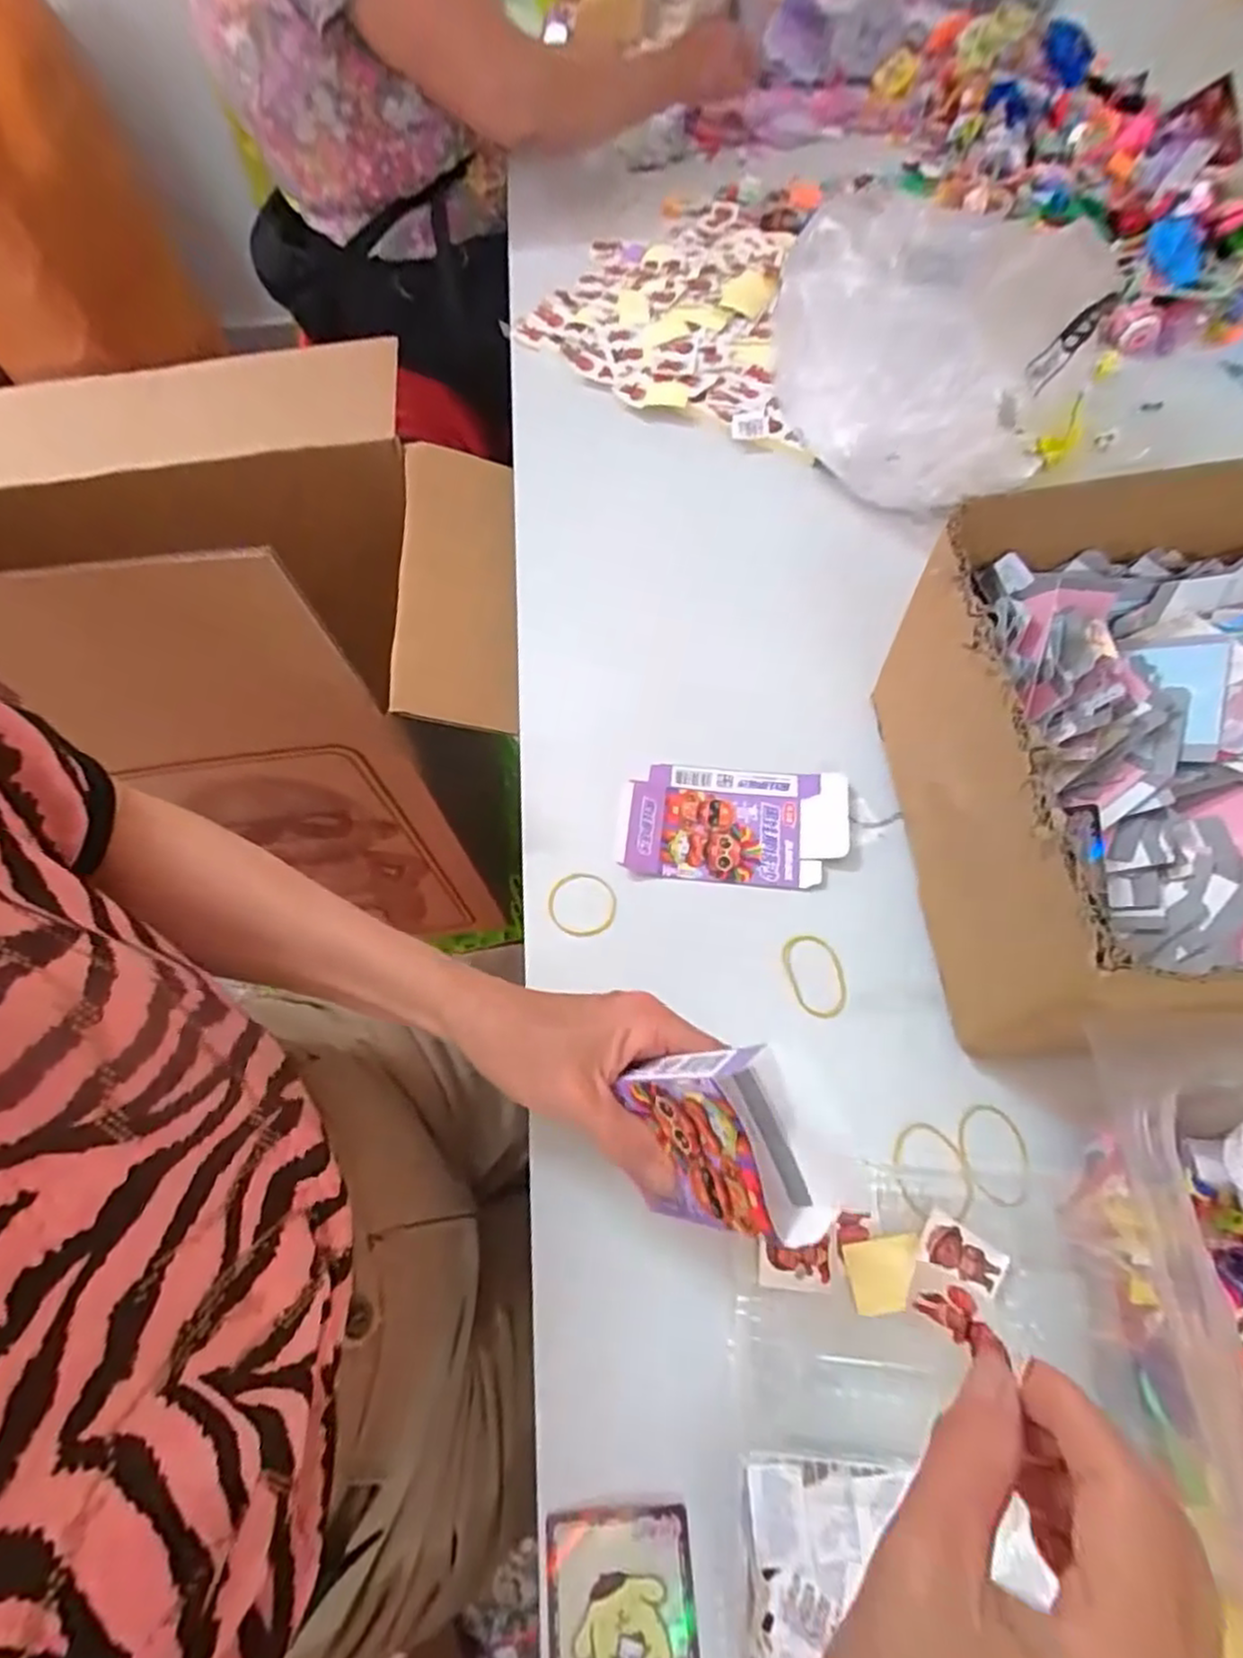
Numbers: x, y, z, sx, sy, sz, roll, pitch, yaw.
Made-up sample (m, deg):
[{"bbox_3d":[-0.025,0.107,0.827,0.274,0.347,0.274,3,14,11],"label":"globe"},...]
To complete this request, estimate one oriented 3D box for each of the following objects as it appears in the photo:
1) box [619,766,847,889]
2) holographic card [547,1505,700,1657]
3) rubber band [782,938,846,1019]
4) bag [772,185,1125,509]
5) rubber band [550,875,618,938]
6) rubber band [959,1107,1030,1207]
[{"bbox_3d":[0.074,-0.004,0.477,0.146,0.008,0.085,6,65,4],"label":"box"},{"bbox_3d":[0.001,0.345,0.304,0.062,0.005,0.085,-4,65,-3],"label":"holographic card"},{"bbox_3d":[0.117,0.088,0.431,0.032,0.004,0.051,-16,65,-6],"label":"rubber band"},{"bbox_3d":[0.252,-0.396,0.588,0.220,0.134,0.242,20,67,11],"label":"bag"},{"bbox_3d":[-0.025,0.049,0.460,0.044,0.004,0.041,-2,71,4],"label":"rubber band"},{"bbox_3d":[0.197,0.172,0.379,0.034,0.004,0.048,6,65,5],"label":"rubber band"}]

